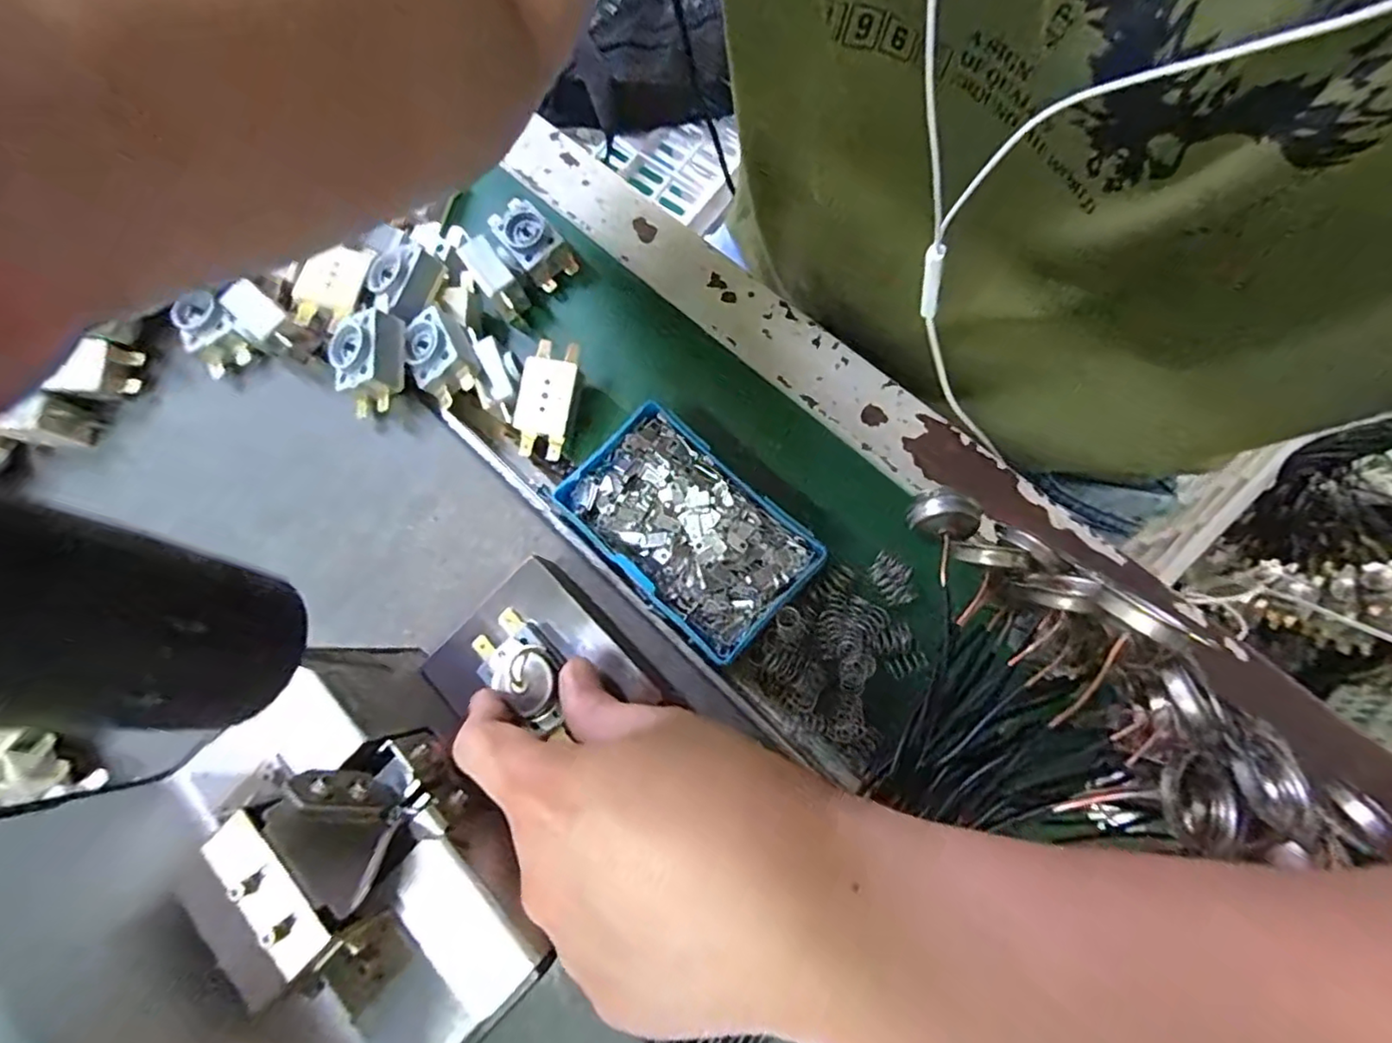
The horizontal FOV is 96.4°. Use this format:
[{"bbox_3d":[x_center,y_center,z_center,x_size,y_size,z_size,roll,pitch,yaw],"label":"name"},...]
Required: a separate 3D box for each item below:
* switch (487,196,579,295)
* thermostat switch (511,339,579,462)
[{"bbox_3d":[-0.088,-0.150,0.338,0.026,0.017,0.045,-45,76,-4],"label":"switch"},{"bbox_3d":[-0.076,-0.063,0.317,0.028,0.019,0.057,11,79,9],"label":"thermostat switch"}]

